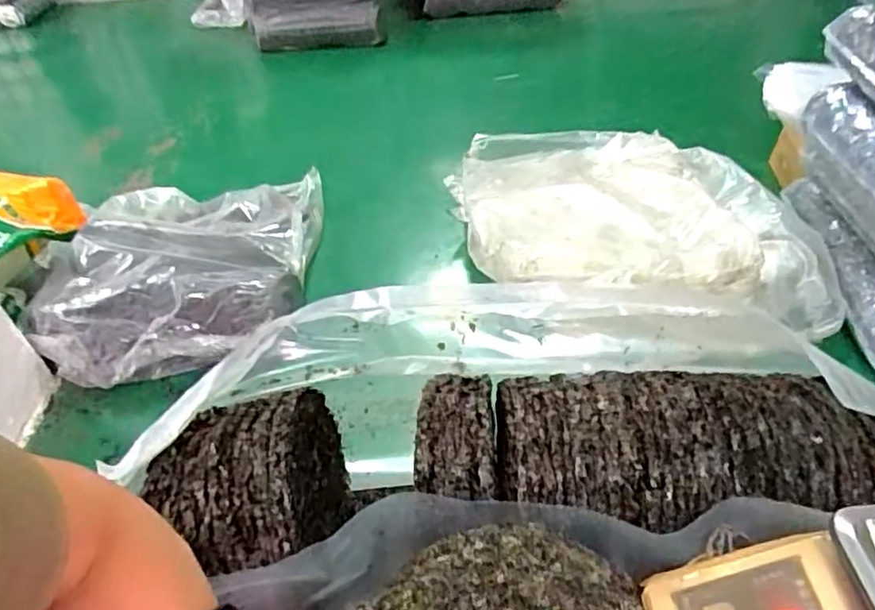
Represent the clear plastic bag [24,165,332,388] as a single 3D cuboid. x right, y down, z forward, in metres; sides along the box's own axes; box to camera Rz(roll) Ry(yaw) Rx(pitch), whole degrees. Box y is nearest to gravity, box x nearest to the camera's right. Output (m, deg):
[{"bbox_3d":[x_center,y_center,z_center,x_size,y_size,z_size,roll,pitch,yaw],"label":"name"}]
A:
[{"bbox_3d":[-0.736,-0.117,1.757,0.873,0.178,0.742,-15,44,-11],"label":"clear plastic bag"}]

